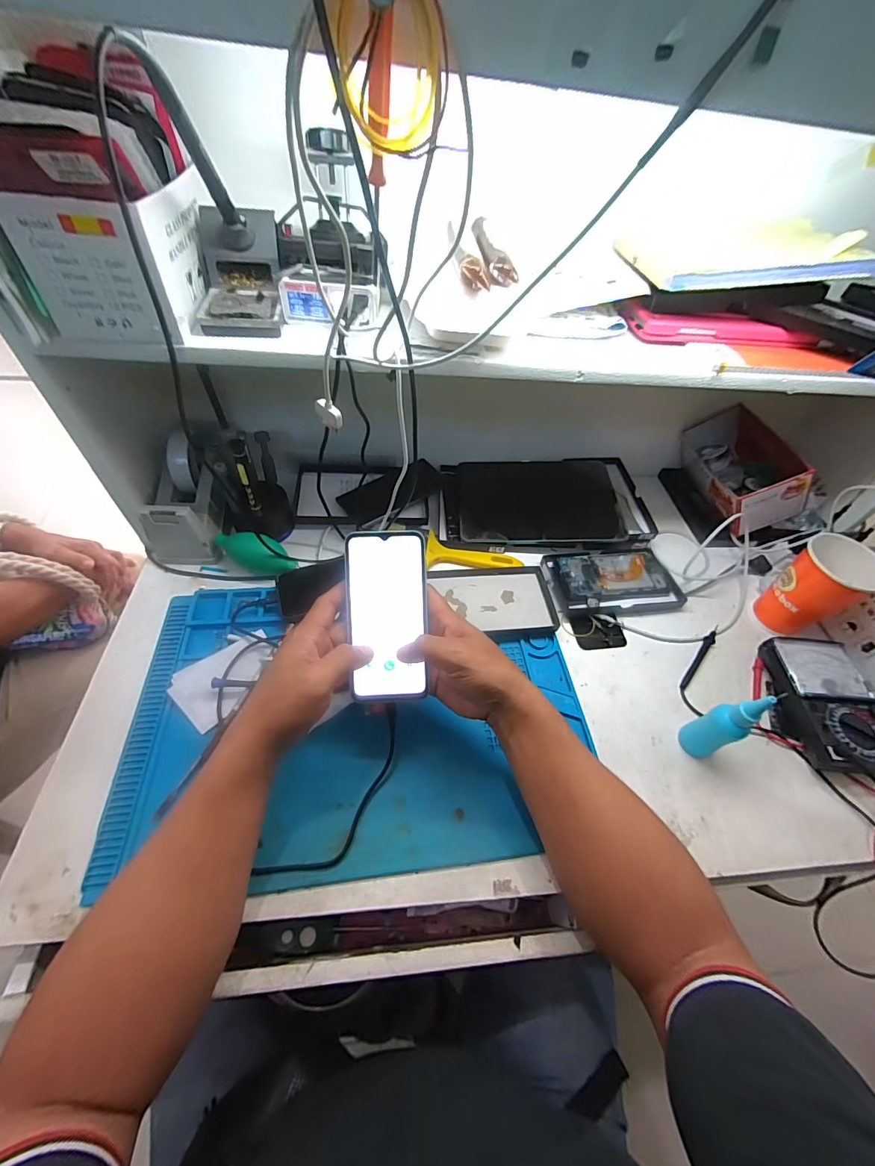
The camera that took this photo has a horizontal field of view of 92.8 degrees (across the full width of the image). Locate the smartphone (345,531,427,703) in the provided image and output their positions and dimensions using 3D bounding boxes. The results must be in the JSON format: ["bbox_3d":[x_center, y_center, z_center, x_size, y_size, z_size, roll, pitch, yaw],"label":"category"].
[{"bbox_3d":[-0.048,0.033,0.402,0.073,0.006,0.162,-1,92,-6],"label":"smartphone"}]

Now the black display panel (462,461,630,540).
[{"bbox_3d":[0.157,-0.137,0.662,0.241,0.010,0.198,-1,50,2],"label":"black display panel"}]

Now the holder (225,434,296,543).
[{"bbox_3d":[-0.238,-0.124,0.542,0.076,0.150,0.077,-20,58,-20],"label":"holder"}]

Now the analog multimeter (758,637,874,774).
[{"bbox_3d":[0.455,0.136,0.486,0.106,0.033,0.153,10,53,2],"label":"analog multimeter"}]

